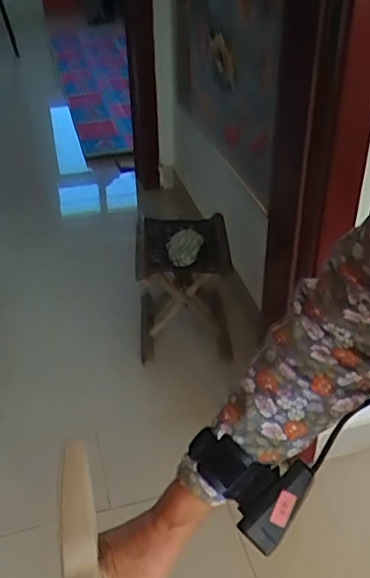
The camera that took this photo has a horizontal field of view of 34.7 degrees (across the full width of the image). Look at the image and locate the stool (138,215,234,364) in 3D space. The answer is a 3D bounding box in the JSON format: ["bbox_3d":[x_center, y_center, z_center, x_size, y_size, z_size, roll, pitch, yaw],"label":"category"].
[{"bbox_3d":[-0.012,-0.005,1.909,0.302,0.383,0.348,-1,35,-7],"label":"stool"}]

